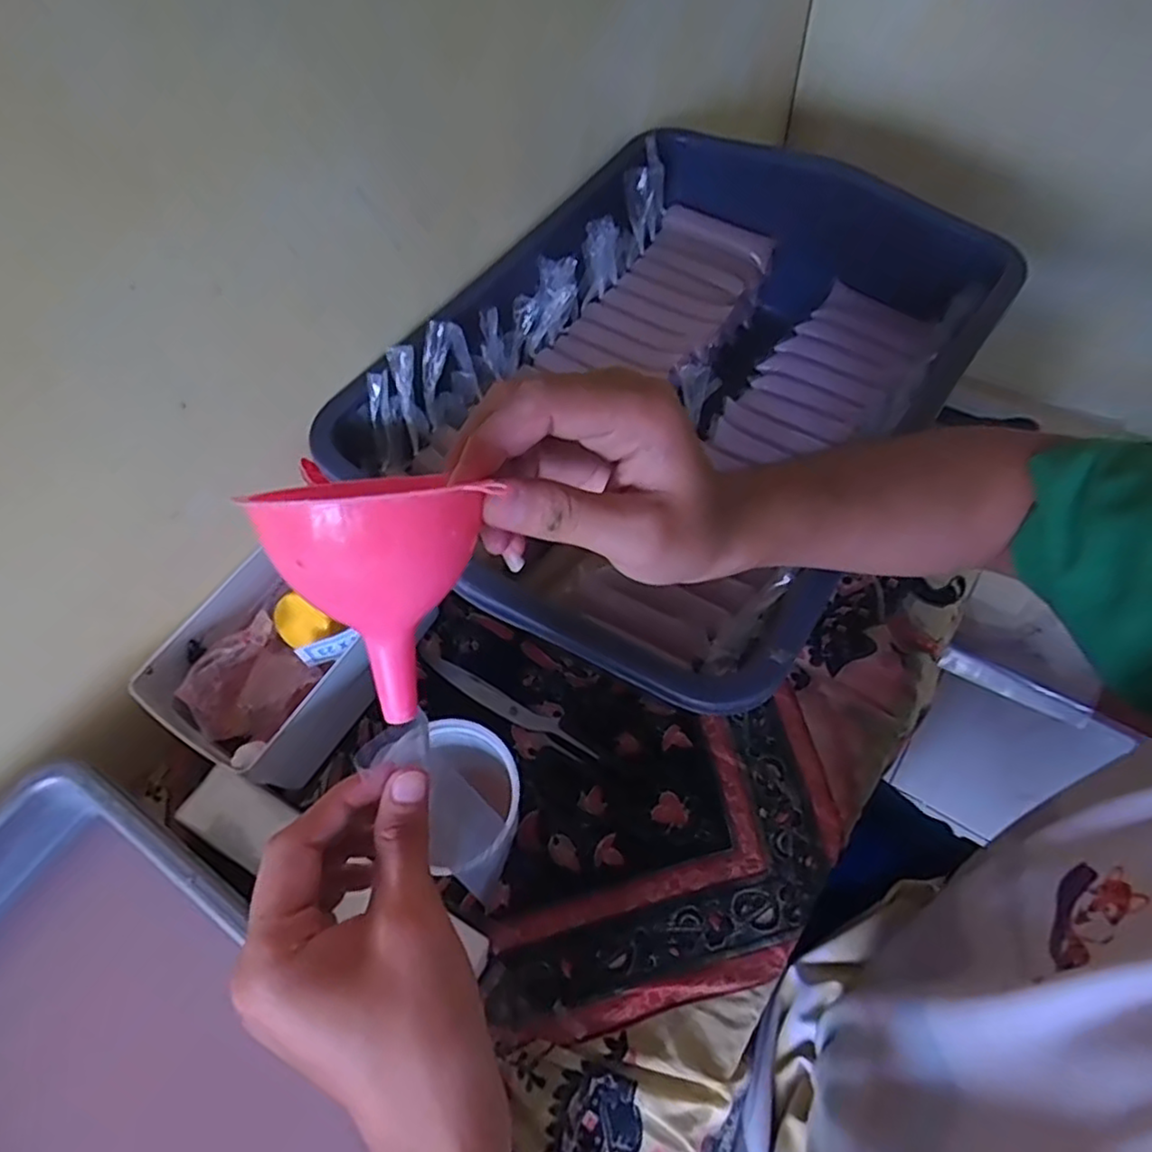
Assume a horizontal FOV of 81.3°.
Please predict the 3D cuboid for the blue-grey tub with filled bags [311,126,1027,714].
[{"bbox_3d":[0.081,-0.139,0.558,0.359,0.151,0.490,31,67,20],"label":"blue-grey tub with filled bags"}]

